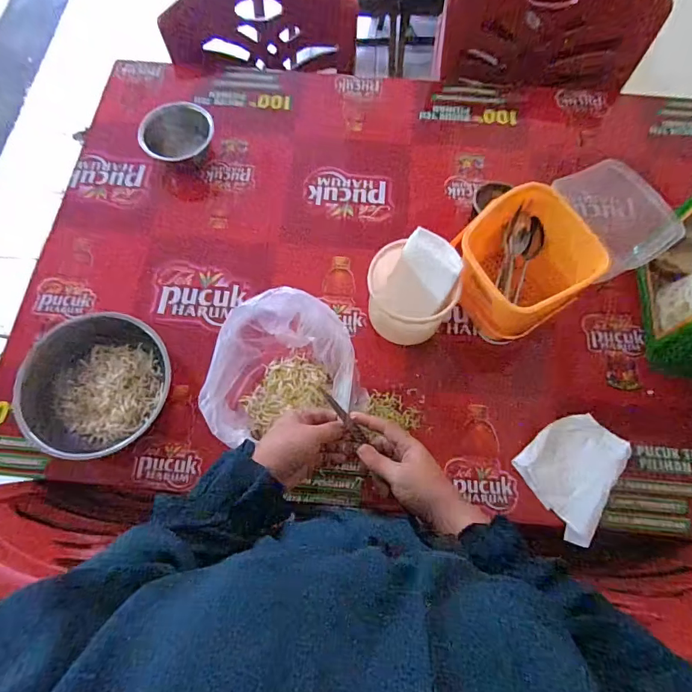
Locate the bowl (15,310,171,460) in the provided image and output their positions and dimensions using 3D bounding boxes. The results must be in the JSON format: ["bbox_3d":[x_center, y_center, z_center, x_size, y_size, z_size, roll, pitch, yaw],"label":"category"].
[{"bbox_3d":[-0.340,0.056,0.618,0.203,0.073,0.189,0,69,0],"label":"bowl"}]

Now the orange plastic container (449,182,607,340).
[{"bbox_3d":[0.253,-0.110,0.637,0.155,0.138,0.161,-28,71,-11],"label":"orange plastic container"}]

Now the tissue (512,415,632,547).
[{"bbox_3d":[0.314,0.167,0.592,0.137,0.033,0.125,-37,74,-13],"label":"tissue"}]

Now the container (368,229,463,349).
[{"bbox_3d":[0.089,-0.073,0.641,0.123,0.117,0.138,27,71,10],"label":"container"}]

